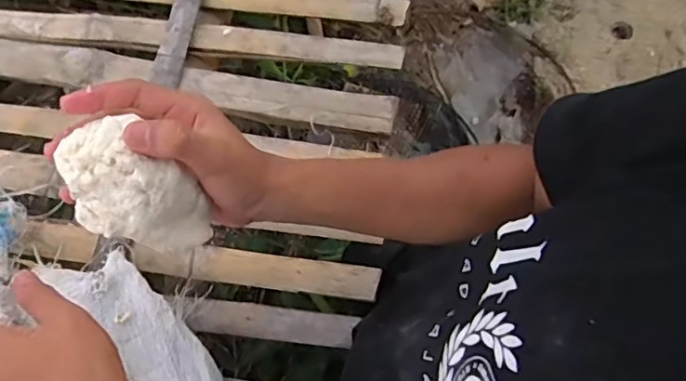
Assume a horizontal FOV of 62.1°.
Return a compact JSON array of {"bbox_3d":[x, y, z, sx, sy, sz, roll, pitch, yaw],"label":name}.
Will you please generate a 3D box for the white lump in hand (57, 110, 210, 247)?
[{"bbox_3d":[-0.135,-0.001,0.374,0.070,0.076,0.073,0,70,1],"label":"white lump in hand"}]

